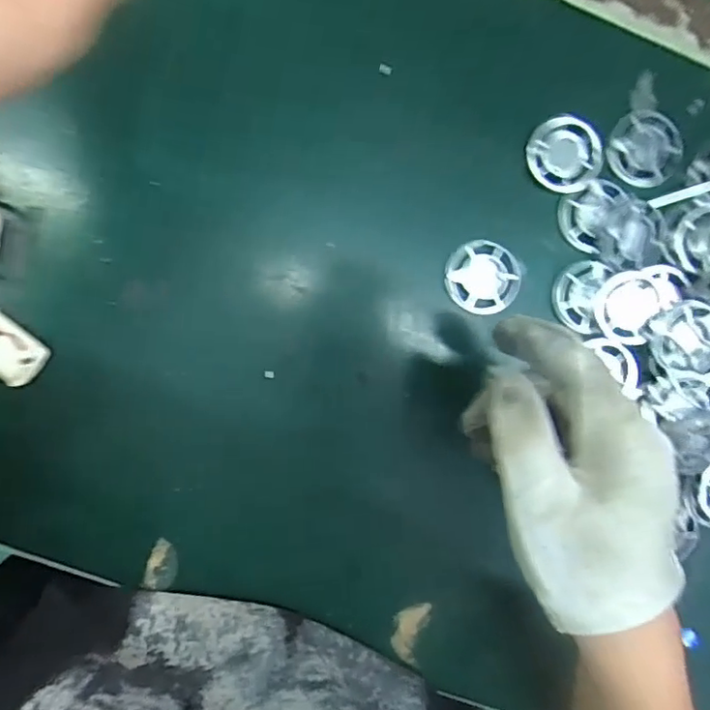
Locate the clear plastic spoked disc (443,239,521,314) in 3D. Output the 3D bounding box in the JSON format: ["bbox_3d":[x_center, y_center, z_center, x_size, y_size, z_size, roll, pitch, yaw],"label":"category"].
[{"bbox_3d":[0.072,-0.044,0.336,0.042,0.004,0.040,0,93,-6],"label":"clear plastic spoked disc"}]

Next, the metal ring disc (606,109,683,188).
[{"bbox_3d":[0.166,-0.117,0.340,0.039,0.005,0.042,0,93,-6],"label":"metal ring disc"}]

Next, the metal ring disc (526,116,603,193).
[{"bbox_3d":[0.116,-0.111,0.334,0.039,0.008,0.040,0,93,-6],"label":"metal ring disc"}]

